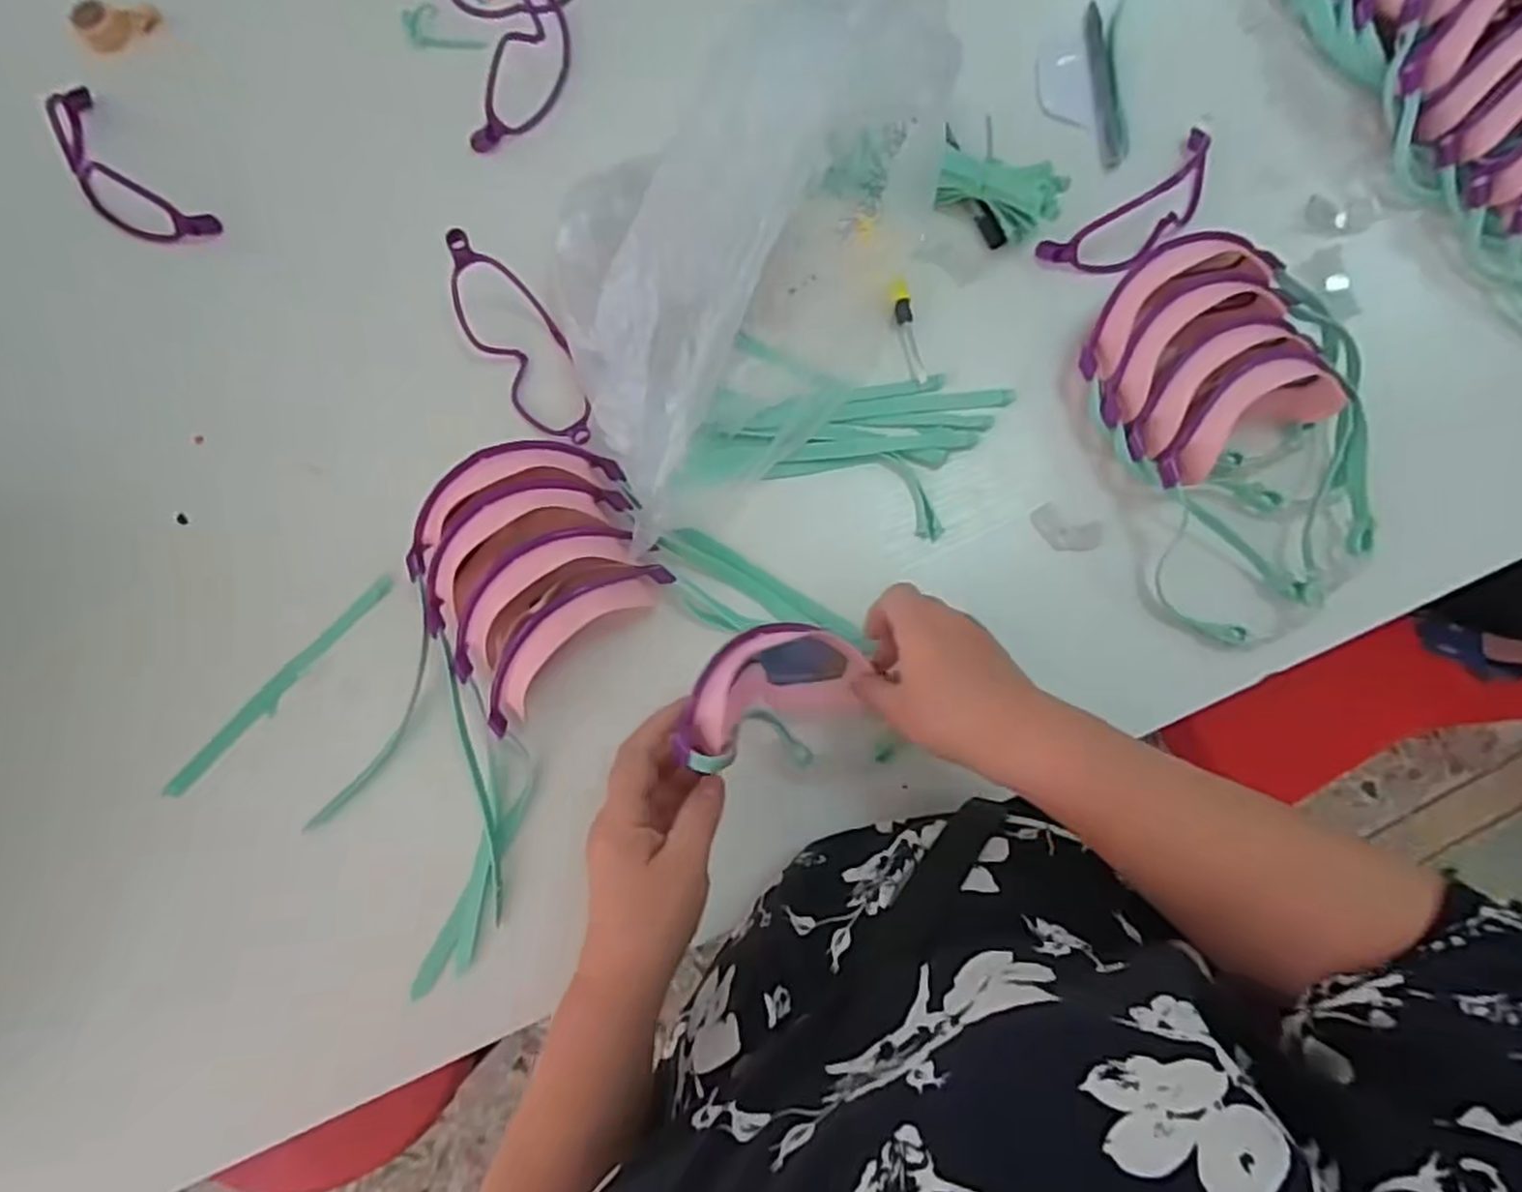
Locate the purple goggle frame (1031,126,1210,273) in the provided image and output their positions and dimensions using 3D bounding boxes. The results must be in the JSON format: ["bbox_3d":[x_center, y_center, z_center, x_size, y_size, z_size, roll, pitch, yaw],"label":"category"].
[{"bbox_3d":[0.285,-0.288,0.574,0.152,0.031,0.055,-36,83,-5],"label":"purple goggle frame"}]

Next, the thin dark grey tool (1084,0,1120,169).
[{"bbox_3d":[0.269,-0.404,0.608,0.015,0.015,0.135,-4,82,-1],"label":"thin dark grey tool"}]

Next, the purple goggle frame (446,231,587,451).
[{"bbox_3d":[-0.169,-0.176,0.552,0.058,0.058,0.158,-33,96,-5],"label":"purple goggle frame"}]

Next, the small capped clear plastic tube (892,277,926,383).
[{"bbox_3d":[0.109,-0.195,0.568,0.014,0.012,0.075,-10,82,-1],"label":"small capped clear plastic tube"}]

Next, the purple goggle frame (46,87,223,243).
[{"bbox_3d":[-0.495,-0.323,0.596,0.166,0.056,0.057,44,84,6],"label":"purple goggle frame"}]

